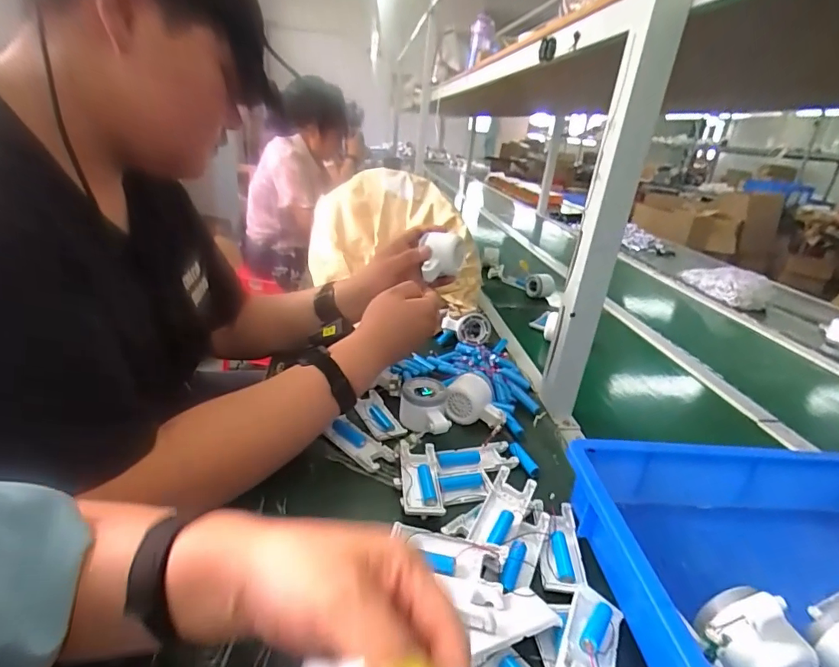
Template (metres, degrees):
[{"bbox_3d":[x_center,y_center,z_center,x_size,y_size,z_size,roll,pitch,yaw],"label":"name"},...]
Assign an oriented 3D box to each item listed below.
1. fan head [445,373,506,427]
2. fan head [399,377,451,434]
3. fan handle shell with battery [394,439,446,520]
[{"bbox_3d":[0.078,0.089,0.623,0.076,0.051,0.047,12,25,11],"label":"fan head"},{"bbox_3d":[0.004,0.094,0.595,0.058,0.046,0.082,2,25,-11],"label":"fan head"},{"bbox_3d":[-0.002,0.155,0.502,0.044,0.015,0.106,3,24,-8],"label":"fan handle shell with battery"}]

